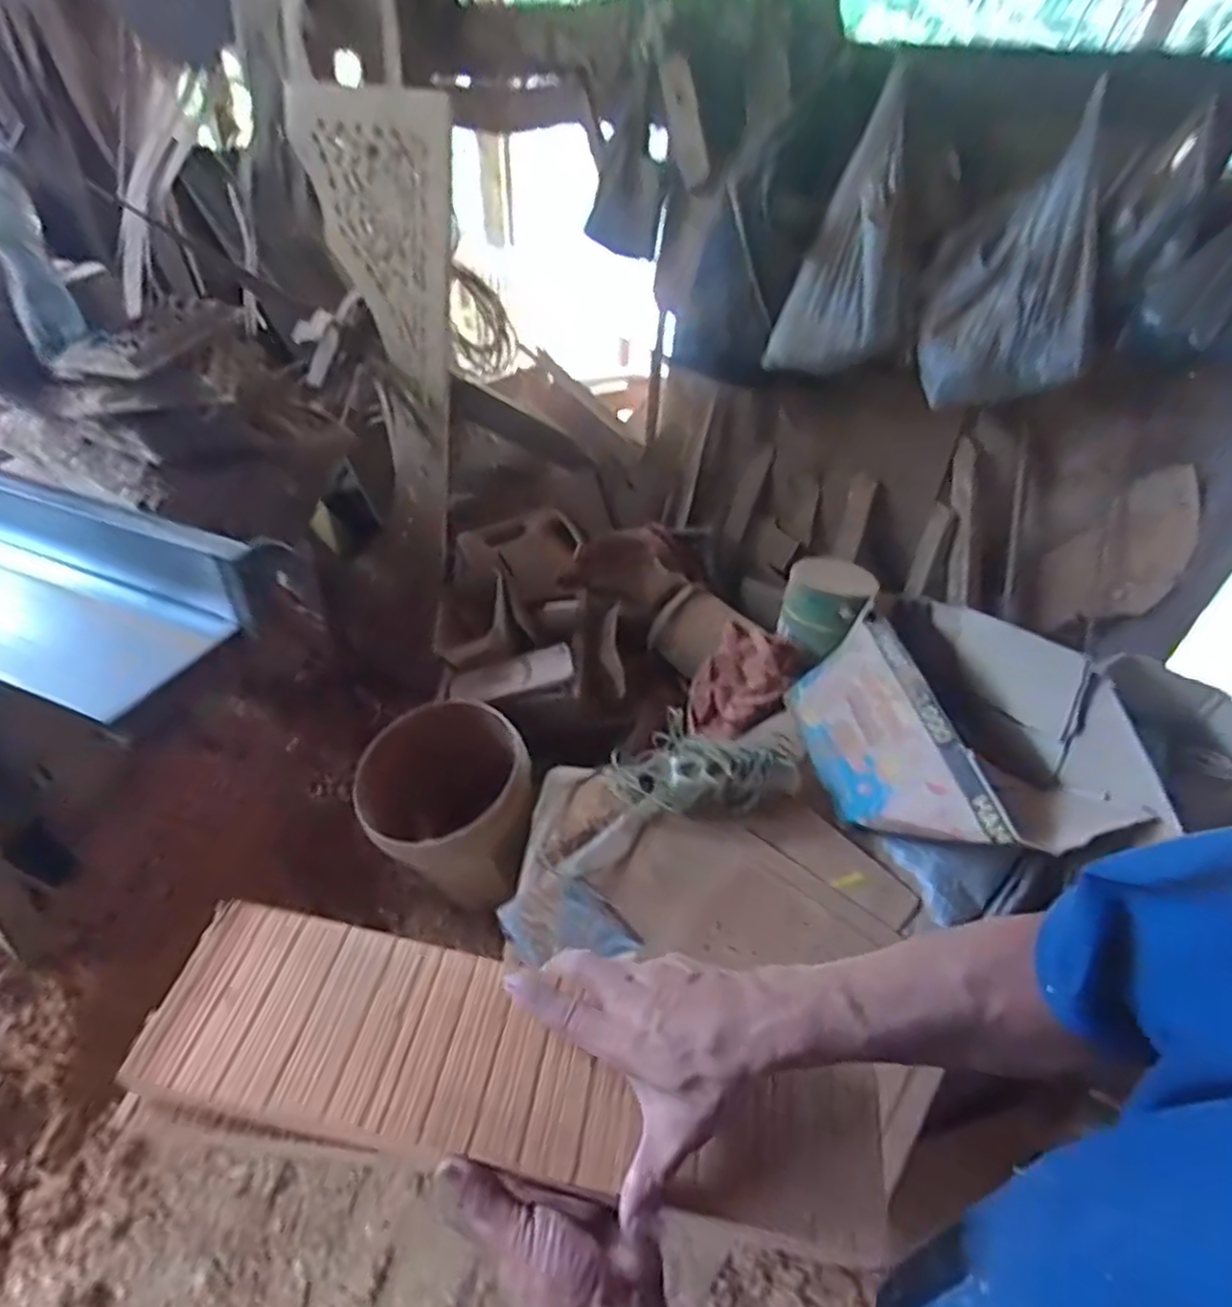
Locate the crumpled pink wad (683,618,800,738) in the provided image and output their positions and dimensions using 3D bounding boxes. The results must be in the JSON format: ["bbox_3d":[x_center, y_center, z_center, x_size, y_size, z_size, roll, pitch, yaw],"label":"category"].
[{"bbox_3d":[0.249,0.065,1.439,0.188,0.133,0.232,17,45,14],"label":"crumpled pink wad"}]

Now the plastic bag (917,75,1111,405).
[{"bbox_3d":[0.631,-0.583,1.108,0.235,0.385,0.134,25,48,21],"label":"plastic bag"}]

